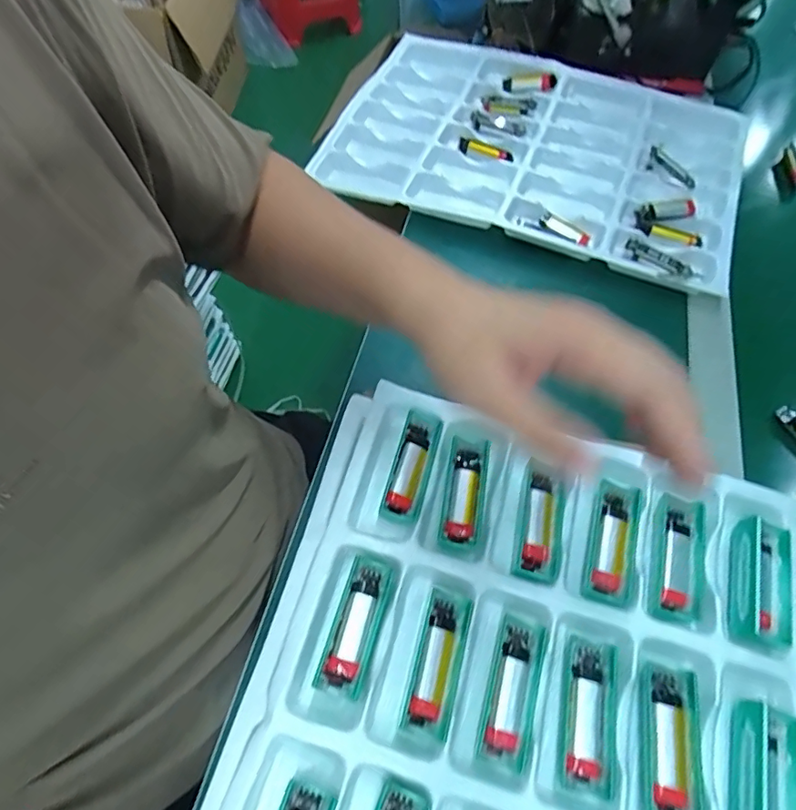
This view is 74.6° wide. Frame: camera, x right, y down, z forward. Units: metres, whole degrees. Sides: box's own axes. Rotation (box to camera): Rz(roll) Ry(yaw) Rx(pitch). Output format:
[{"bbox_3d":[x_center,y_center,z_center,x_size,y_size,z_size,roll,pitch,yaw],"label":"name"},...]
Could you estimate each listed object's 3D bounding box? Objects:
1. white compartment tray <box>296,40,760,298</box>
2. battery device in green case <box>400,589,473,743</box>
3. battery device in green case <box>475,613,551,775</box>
[{"bbox_3d":[0.161,-0.312,0.619,0.446,0.033,0.332,20,62,10],"label":"white compartment tray"},{"bbox_3d":[0.025,0.156,0.317,0.027,0.013,0.078,14,61,6],"label":"battery device in green case"},{"bbox_3d":[0.068,0.171,0.313,0.028,0.012,0.078,18,61,8],"label":"battery device in green case"}]

